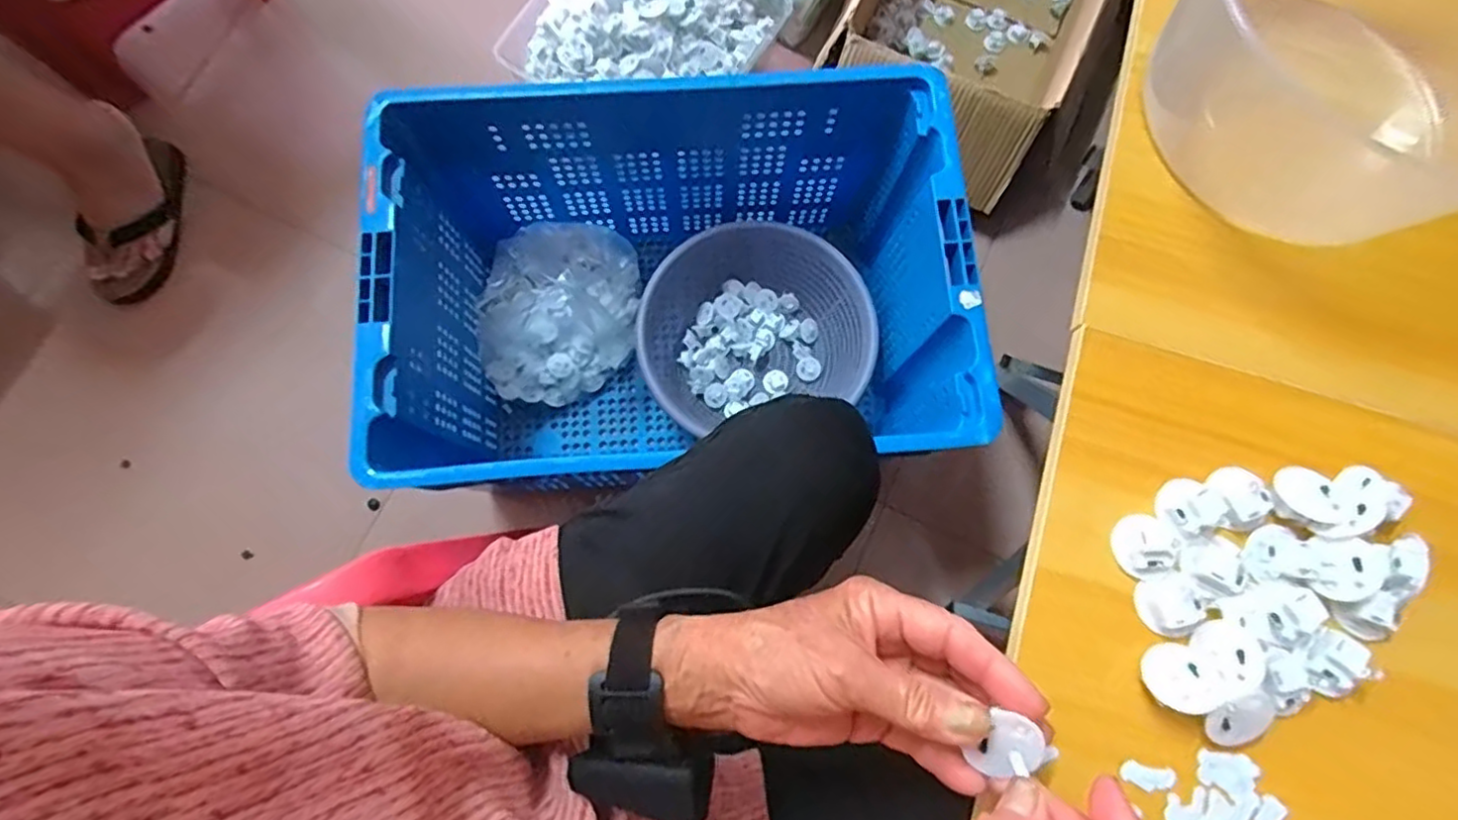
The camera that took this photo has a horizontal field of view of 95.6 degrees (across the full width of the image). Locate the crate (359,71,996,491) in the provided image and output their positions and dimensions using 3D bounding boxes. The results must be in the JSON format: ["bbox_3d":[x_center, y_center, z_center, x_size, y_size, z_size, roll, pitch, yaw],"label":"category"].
[{"bbox_3d":[-0.059,-0.112,0.785,0.577,0.325,0.390,-5,78,-2],"label":"crate"}]

